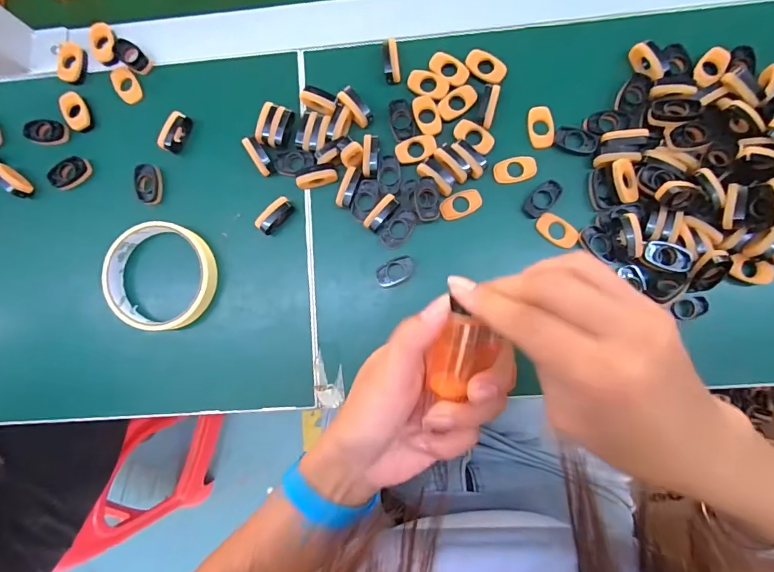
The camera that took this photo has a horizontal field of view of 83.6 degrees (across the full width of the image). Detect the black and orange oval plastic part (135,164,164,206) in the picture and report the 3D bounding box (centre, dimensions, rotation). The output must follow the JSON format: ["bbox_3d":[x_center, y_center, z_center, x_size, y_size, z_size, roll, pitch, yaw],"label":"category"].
[{"bbox_3d":[-0.199,-0.084,0.361,0.018,0.012,0.032,5,85,5],"label":"black and orange oval plastic part"}]

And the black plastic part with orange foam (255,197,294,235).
[{"bbox_3d":[-0.089,-0.056,0.349,0.013,0.021,0.032,41,89,7],"label":"black plastic part with orange foam"}]

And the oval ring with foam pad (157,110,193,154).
[{"bbox_3d":[-0.175,-0.127,0.357,0.009,0.019,0.033,30,88,6],"label":"oval ring with foam pad"}]

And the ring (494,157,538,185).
[{"bbox_3d":[0.102,-0.092,0.342,0.033,0.004,0.020,-13,84,3],"label":"ring"}]

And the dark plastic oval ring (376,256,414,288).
[{"bbox_3d":[0.007,-0.011,0.346,0.031,0.004,0.018,-23,84,2],"label":"dark plastic oval ring"}]

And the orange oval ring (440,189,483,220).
[{"bbox_3d":[0.058,-0.064,0.343,0.033,0.005,0.019,-25,84,2],"label":"orange oval ring"}]

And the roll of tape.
[{"bbox_3d":[-0.182,-0.007,0.351,0.086,0.025,0.084,0,85,4],"label":"roll of tape"}]

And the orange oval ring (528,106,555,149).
[{"bbox_3d":[0.123,-0.127,0.345,0.019,0.007,0.033,-11,84,4],"label":"orange oval ring"}]

